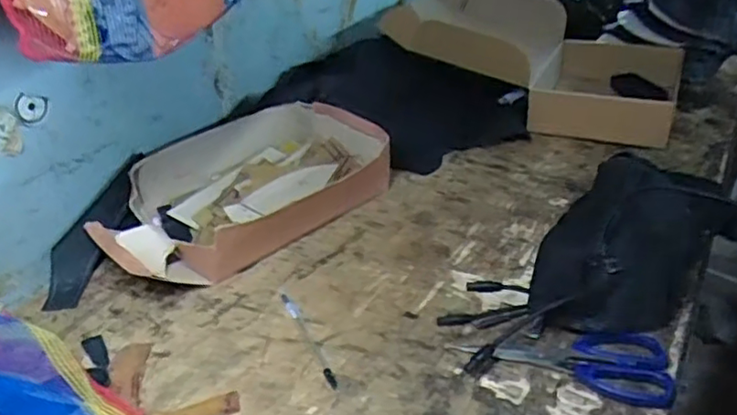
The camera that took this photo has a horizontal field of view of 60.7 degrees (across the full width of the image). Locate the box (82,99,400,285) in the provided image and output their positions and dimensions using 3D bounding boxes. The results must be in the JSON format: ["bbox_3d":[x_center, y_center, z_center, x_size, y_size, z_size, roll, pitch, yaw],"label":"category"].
[{"bbox_3d":[-0.152,-0.024,0.775,0.348,0.096,0.229,-25,39,-33],"label":"box"}]

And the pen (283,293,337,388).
[{"bbox_3d":[-0.059,0.125,0.611,0.011,0.007,0.139,-15,34,-21],"label":"pen"}]

